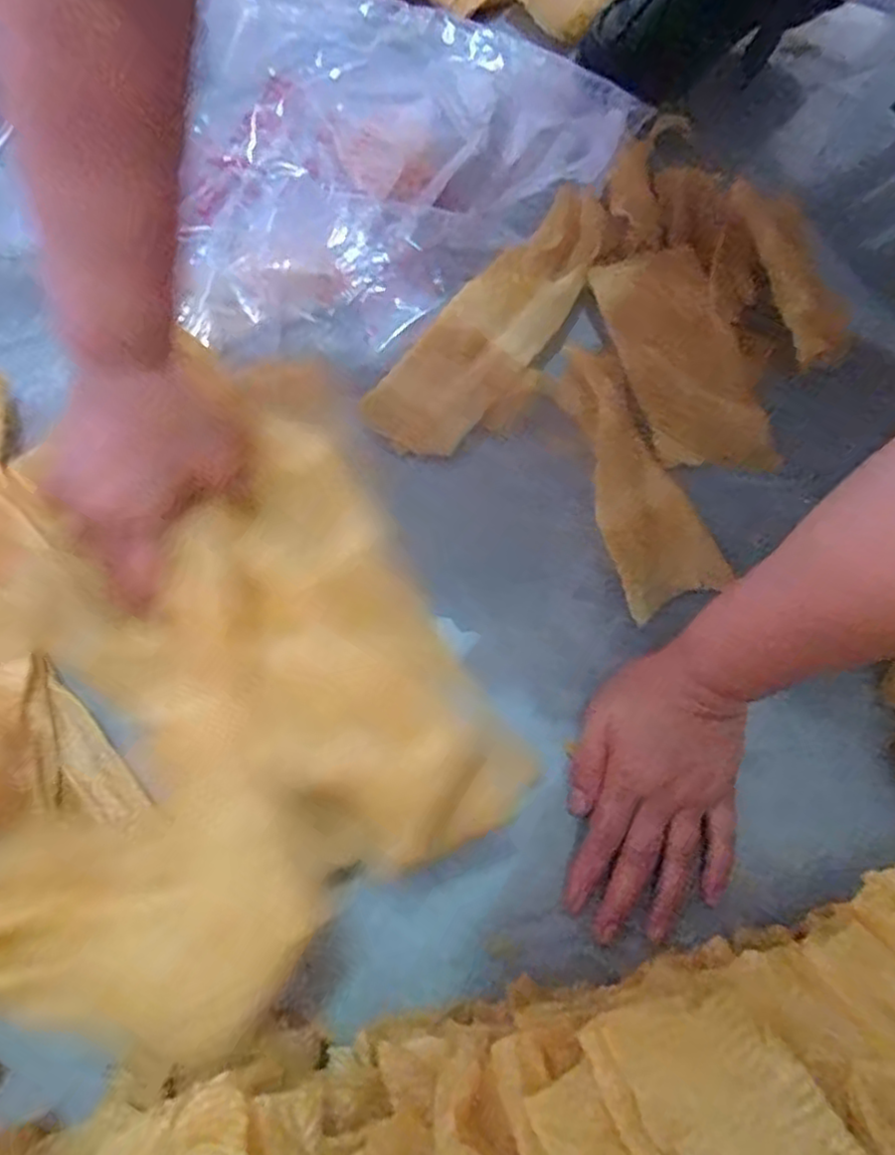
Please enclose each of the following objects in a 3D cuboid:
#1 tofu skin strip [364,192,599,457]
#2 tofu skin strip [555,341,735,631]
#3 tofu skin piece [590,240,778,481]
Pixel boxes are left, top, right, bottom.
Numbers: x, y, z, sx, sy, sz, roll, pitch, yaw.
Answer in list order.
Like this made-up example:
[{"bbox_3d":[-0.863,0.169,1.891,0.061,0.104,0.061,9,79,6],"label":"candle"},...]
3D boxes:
[{"bbox_3d":[0.041,-0.195,0.499,0.076,0.014,0.259,37,76,11],"label":"tofu skin strip"},{"bbox_3d":[0.124,-0.073,0.473,0.067,0.011,0.191,-18,73,-6],"label":"tofu skin strip"},{"bbox_3d":[0.173,-0.154,0.502,0.089,0.017,0.181,-26,88,-8],"label":"tofu skin piece"}]

